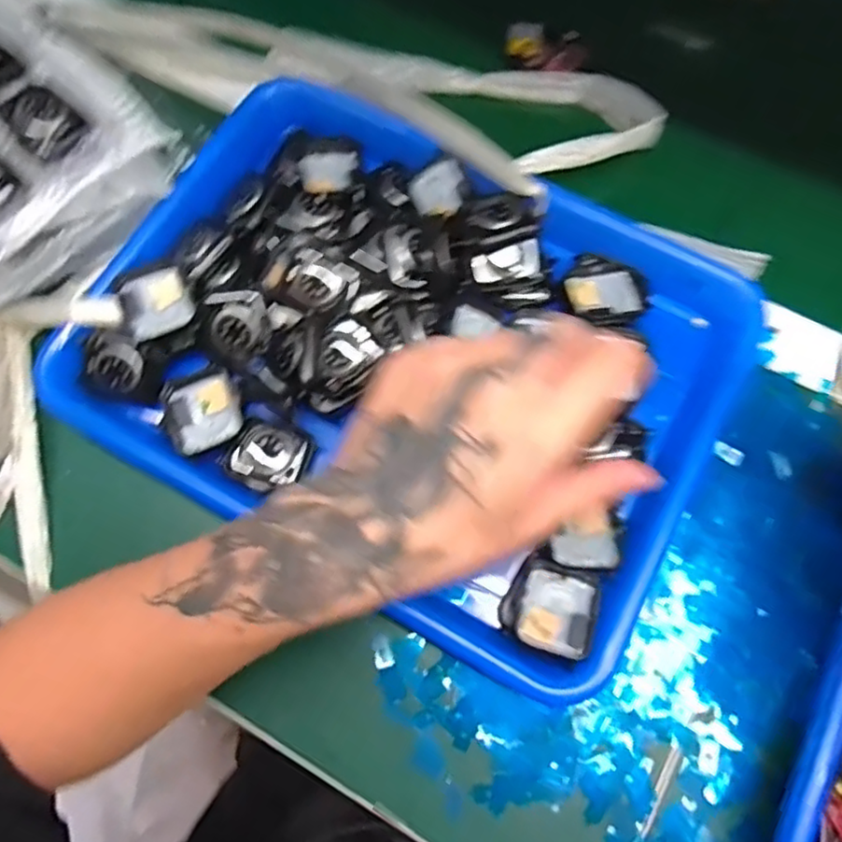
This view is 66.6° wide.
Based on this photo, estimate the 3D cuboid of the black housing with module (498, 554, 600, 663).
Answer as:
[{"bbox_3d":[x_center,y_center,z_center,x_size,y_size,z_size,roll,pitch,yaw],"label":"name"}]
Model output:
[{"bbox_3d":[0.063,0.091,0.314,0.043,0.024,0.040,21,74,8],"label":"black housing with module"}]

